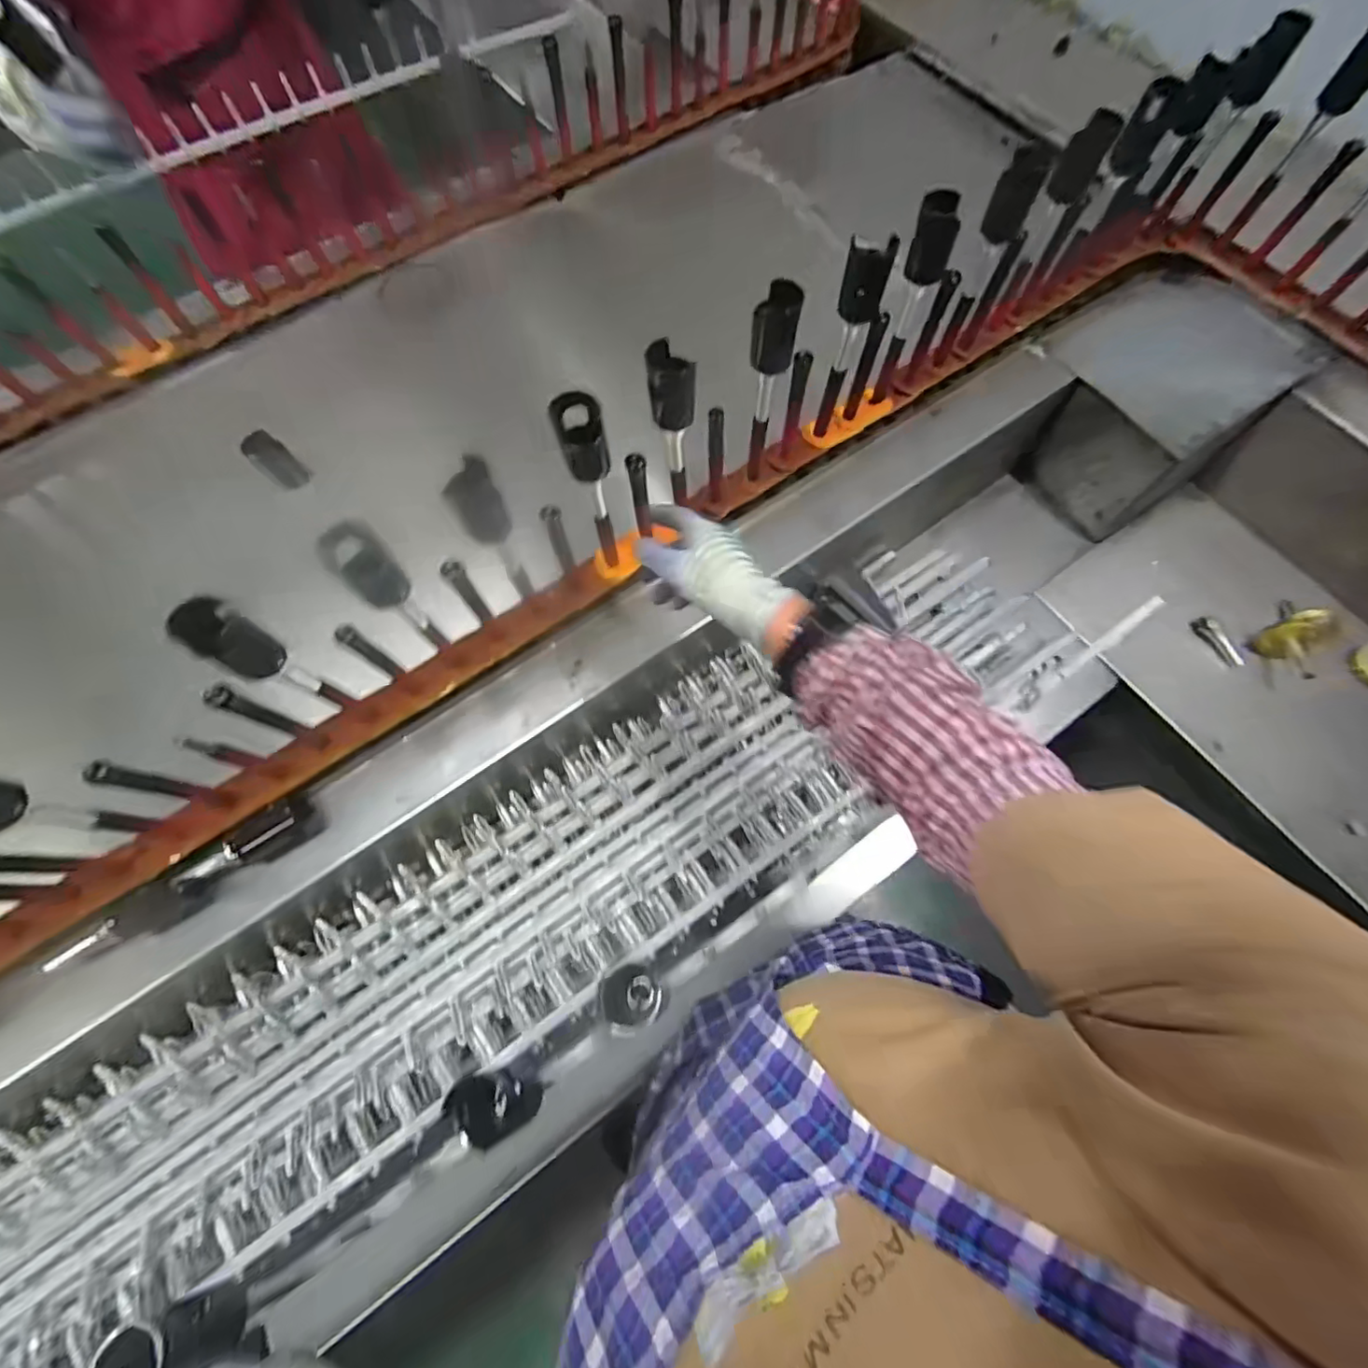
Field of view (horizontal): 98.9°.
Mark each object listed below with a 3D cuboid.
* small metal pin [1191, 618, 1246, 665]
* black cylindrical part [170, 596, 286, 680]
[{"bbox_3d":[0.808,-0.065,0.882,0.025,0.021,0.087,-25,67,-10],"label":"small metal pin"},{"bbox_3d":[-0.338,-0.032,0.438,0.028,0.076,0.038,30,69,14],"label":"black cylindrical part"}]

